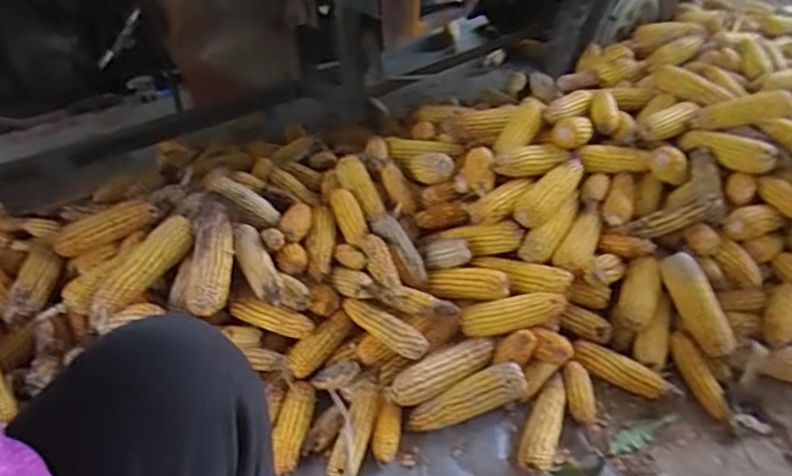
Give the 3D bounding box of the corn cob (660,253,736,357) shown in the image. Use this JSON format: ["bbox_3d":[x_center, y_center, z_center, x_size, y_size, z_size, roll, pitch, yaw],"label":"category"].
[{"bbox_3d":[0.402,0.088,0.755,0.041,0.044,0.142,-16,73,-16],"label":"corn cob"}]

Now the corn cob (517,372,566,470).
[{"bbox_3d":[0.191,0.238,0.721,0.040,0.031,0.129,15,42,21],"label":"corn cob"}]

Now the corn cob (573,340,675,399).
[{"bbox_3d":[0.303,0.184,0.764,0.130,0.038,0.035,22,45,29],"label":"corn cob"}]

